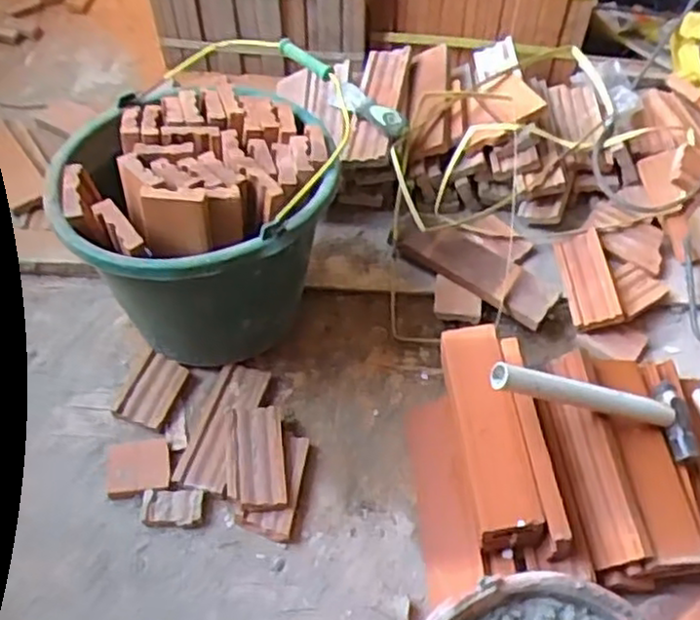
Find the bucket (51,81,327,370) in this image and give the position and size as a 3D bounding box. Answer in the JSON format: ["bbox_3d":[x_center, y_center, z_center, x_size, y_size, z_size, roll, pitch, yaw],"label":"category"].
[{"bbox_3d":[-0.170,-0.082,0.865,0.276,0.264,0.264,1,53,-2],"label":"bucket"}]

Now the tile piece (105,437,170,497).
[{"bbox_3d":[-0.236,0.174,0.817,0.066,0.007,0.062,-8,55,-8],"label":"tile piece"}]

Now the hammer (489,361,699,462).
[{"bbox_3d":[0.254,0.091,0.756,0.248,0.030,0.085,16,51,-22],"label":"hammer"}]

